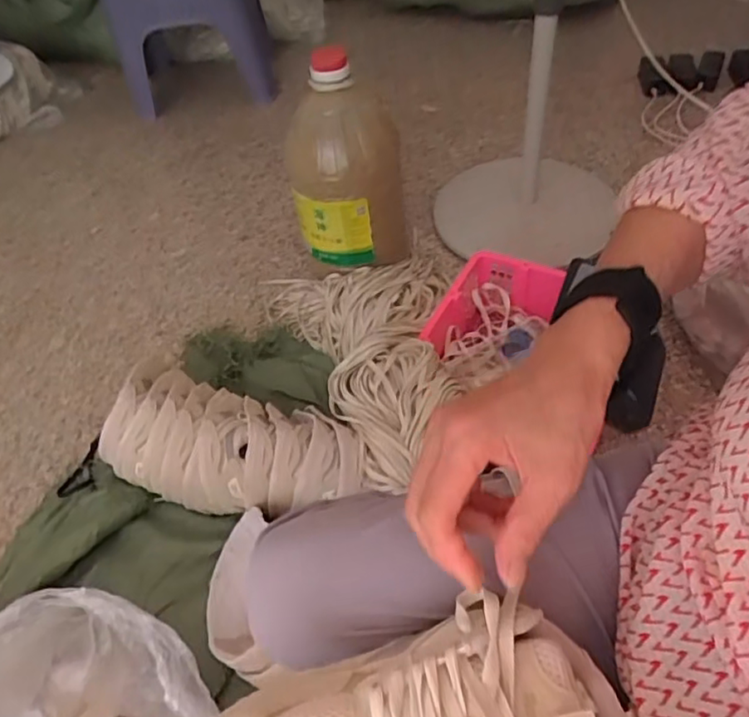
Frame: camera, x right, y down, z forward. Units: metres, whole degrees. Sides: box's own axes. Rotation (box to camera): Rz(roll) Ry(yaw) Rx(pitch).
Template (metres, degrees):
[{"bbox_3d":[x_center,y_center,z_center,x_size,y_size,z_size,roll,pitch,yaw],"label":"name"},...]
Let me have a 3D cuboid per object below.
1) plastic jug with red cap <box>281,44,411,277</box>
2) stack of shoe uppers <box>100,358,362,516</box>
[{"bbox_3d":[-0.049,-0.347,1.140,0.198,0.414,0.195,-8,49,0],"label":"plastic jug with red cap"},{"bbox_3d":[-0.200,0.124,0.880,0.391,0.130,0.195,13,52,16],"label":"stack of shoe uppers"}]

